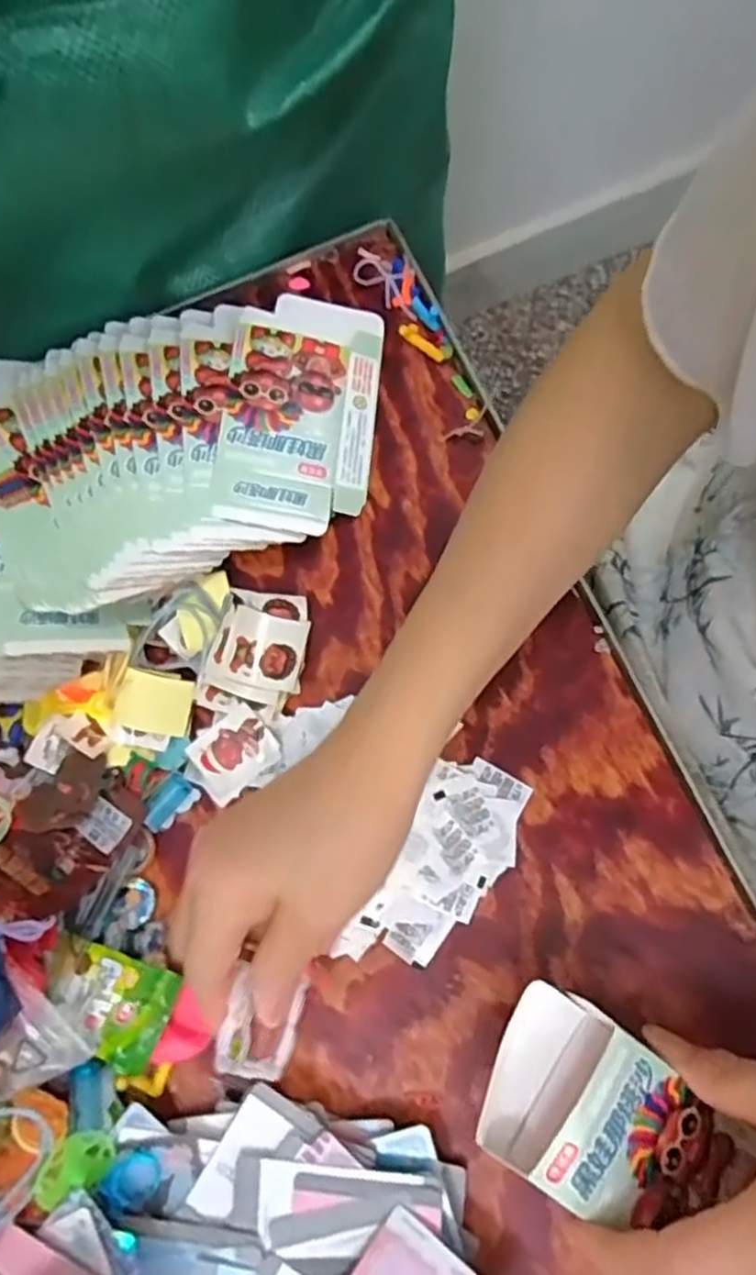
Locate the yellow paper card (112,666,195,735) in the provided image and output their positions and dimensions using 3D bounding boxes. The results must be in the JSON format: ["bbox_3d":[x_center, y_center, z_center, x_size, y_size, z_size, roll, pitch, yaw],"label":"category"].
[{"bbox_3d":[-0.114,0.033,0.380,0.036,0.006,0.030,13,96,-10],"label":"yellow paper card"}]

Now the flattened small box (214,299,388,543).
[{"bbox_3d":[-0.043,-0.129,0.417,0.083,0.008,0.146,9,74,-13],"label":"flattened small box"}]

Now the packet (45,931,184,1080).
[{"bbox_3d":[-0.128,0.170,0.346,0.059,0.019,0.045,22,78,10],"label":"packet"}]

